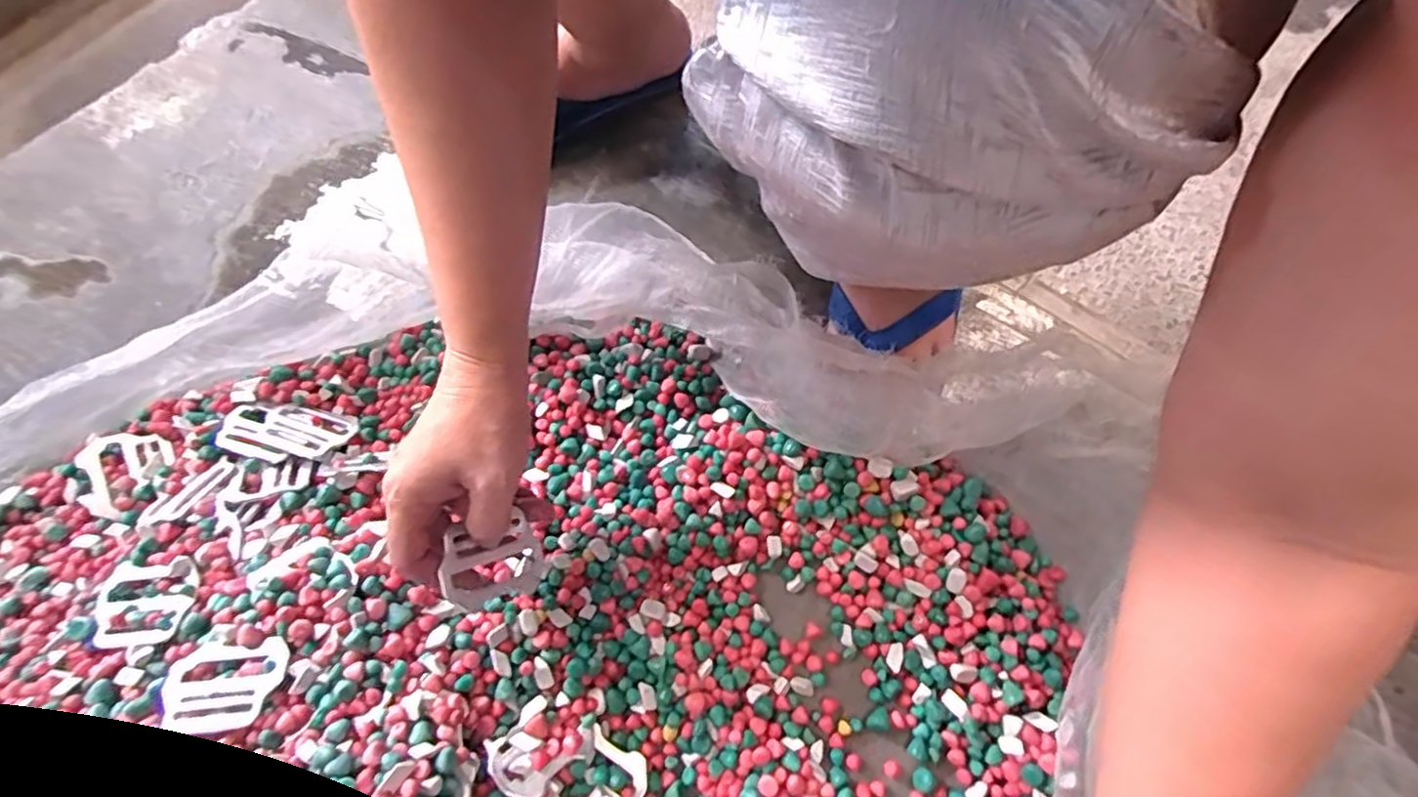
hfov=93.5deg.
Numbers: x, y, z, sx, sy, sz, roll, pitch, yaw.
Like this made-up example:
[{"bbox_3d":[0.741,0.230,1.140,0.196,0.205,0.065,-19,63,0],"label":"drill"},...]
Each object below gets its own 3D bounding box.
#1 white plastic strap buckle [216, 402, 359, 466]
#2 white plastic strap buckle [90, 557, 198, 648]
[{"bbox_3d":[-0.288,0.023,0.453,0.078,0.011,0.049,14,43,-5],"label":"white plastic strap buckle"},{"bbox_3d":[-0.329,0.118,0.385,0.060,0.005,0.047,-4,68,-2],"label":"white plastic strap buckle"}]

